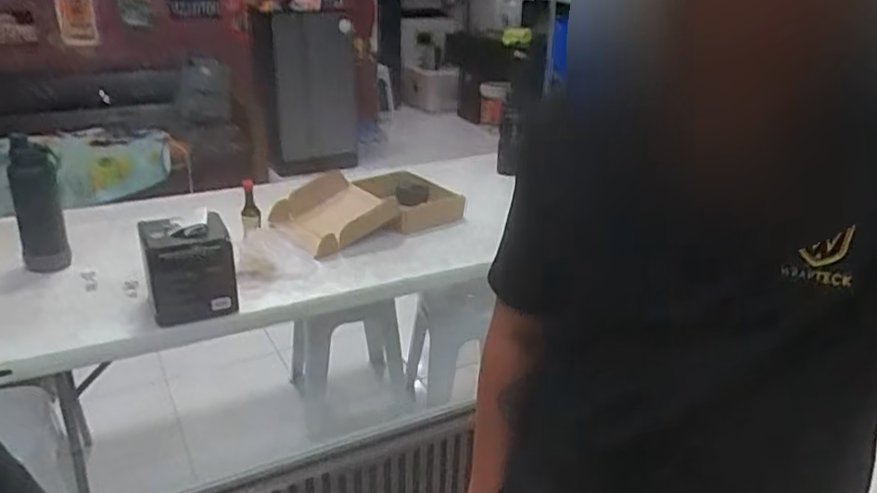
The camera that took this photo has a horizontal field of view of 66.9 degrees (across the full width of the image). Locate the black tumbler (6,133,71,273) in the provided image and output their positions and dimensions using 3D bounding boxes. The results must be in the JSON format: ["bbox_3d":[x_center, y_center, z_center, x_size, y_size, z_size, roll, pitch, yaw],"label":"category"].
[{"bbox_3d":[-0.877,-0.094,1.456,0.097,0.290,0.083,-14,29,-31],"label":"black tumbler"}]

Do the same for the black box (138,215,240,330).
[{"bbox_3d":[-0.495,0.048,1.331,0.163,0.181,0.137,-7,26,-20],"label":"black box"}]

